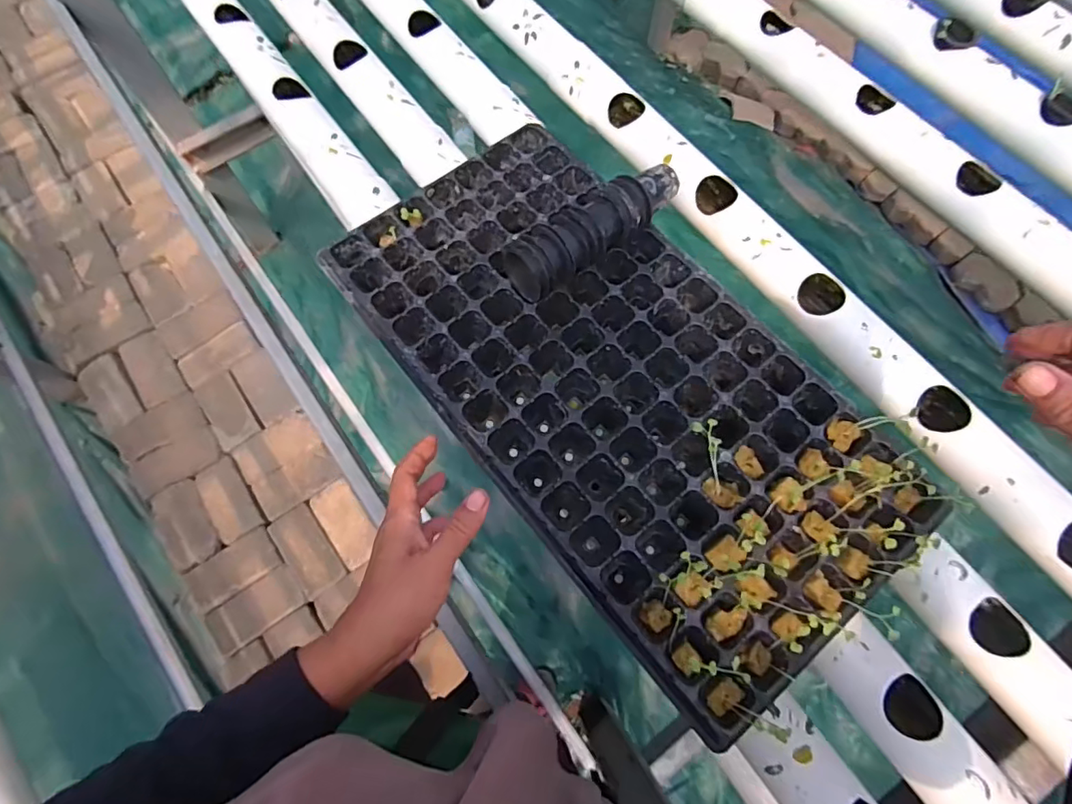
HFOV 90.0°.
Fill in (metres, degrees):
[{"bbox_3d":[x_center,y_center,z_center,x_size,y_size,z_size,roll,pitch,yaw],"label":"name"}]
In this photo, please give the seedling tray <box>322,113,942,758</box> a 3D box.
[{"bbox_3d":[0.062,-0.022,0.476,0.263,0.053,0.516,-38,76,-12],"label":"seedling tray"}]

